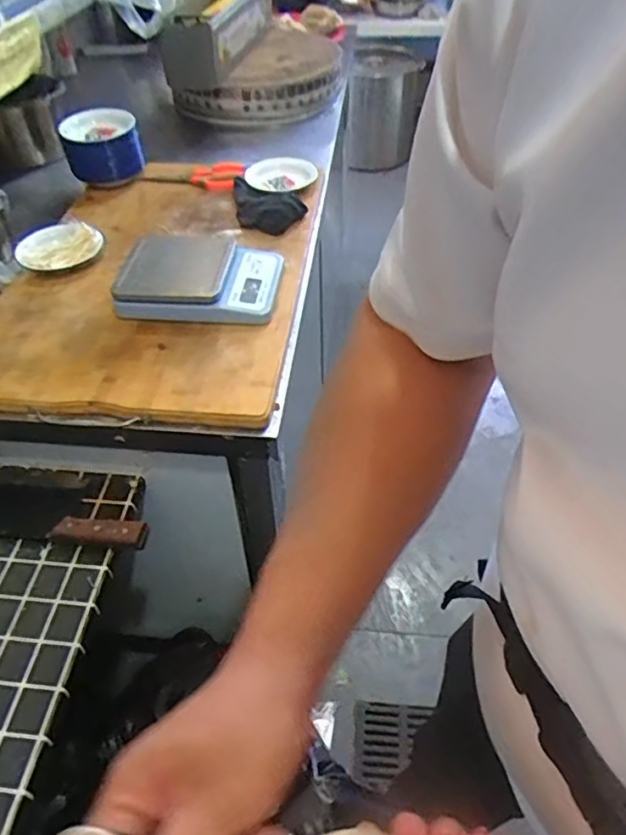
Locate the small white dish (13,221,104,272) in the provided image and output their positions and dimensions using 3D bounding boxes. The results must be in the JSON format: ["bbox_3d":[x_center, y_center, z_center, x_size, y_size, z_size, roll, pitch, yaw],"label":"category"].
[{"bbox_3d":[-0.396,-0.271,0.974,0.109,0.031,0.138,13,47,14],"label":"small white dish"}]

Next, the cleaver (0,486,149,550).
[{"bbox_3d":[-0.345,0.117,0.787,0.284,0.029,0.079,4,46,5],"label":"cleaver"}]

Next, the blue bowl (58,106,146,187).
[{"bbox_3d":[-0.388,-0.504,1.150,0.133,0.097,0.132,-12,46,-11],"label":"blue bowl"}]

